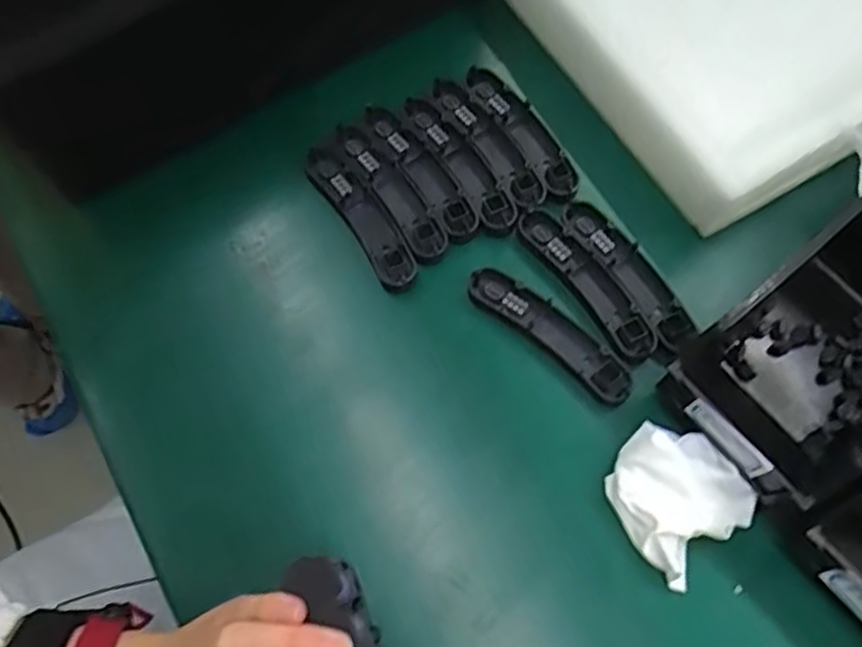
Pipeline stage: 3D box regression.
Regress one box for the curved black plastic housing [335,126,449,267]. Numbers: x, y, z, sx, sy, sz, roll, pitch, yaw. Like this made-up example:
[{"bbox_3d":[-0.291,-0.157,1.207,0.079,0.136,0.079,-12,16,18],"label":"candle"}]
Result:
[{"bbox_3d":[-0.029,-0.093,0.477,0.027,0.011,0.118,-29,71,-9],"label":"curved black plastic housing"}]

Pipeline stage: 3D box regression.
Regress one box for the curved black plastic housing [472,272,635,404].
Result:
[{"bbox_3d":[0.076,0.004,0.439,0.119,0.013,0.028,38,74,14],"label":"curved black plastic housing"}]

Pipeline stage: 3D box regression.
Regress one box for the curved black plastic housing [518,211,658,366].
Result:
[{"bbox_3d":[0.102,-0.028,0.451,0.028,0.008,0.120,-33,71,-11],"label":"curved black plastic housing"}]

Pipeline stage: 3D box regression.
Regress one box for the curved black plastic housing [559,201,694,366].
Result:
[{"bbox_3d":[0.129,-0.030,0.460,0.032,0.018,0.122,-26,70,-8],"label":"curved black plastic housing"}]

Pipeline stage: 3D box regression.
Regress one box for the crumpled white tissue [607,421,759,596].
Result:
[{"bbox_3d":[0.140,0.097,0.398,0.074,0.026,0.075,-38,72,-12],"label":"crumpled white tissue"}]

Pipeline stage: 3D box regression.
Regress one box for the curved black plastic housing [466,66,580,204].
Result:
[{"bbox_3d":[0.065,-0.135,0.496,0.027,0.009,0.121,-28,71,-9],"label":"curved black plastic housing"}]

